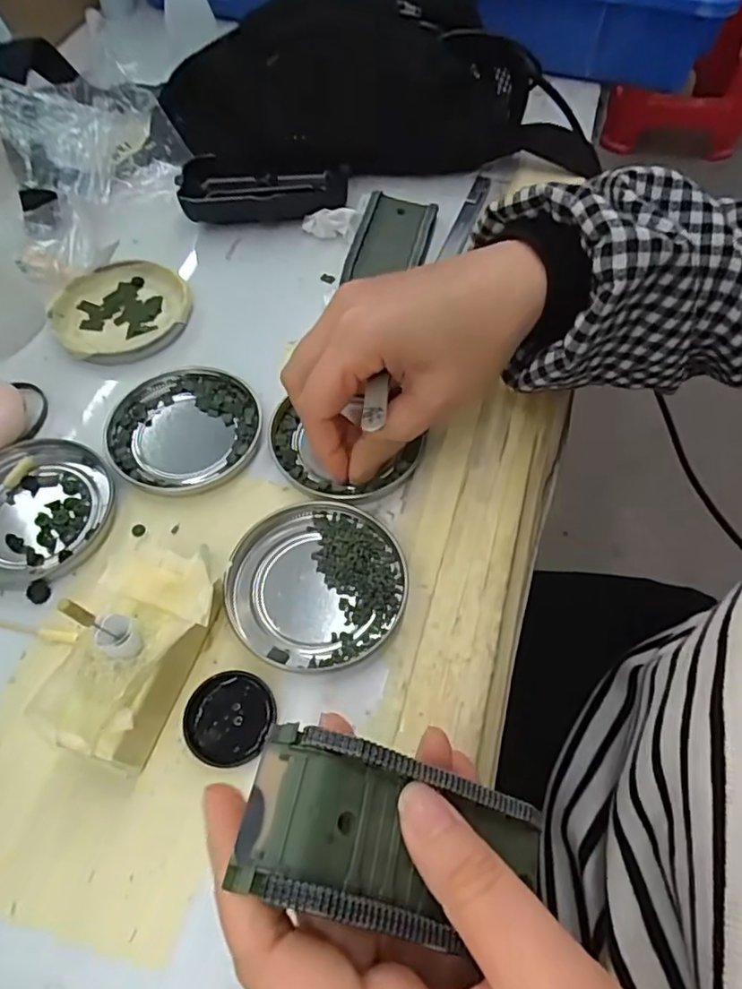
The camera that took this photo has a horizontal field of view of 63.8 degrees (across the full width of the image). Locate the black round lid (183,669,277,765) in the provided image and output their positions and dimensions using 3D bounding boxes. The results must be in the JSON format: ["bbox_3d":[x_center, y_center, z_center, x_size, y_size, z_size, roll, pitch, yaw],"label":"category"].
[{"bbox_3d":[-0.057,0.089,0.238,0.033,0.006,0.035,0,58,0],"label":"black round lid"}]

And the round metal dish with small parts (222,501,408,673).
[{"bbox_3d":[-0.024,0.040,0.268,0.077,0.010,0.075,0,58,0],"label":"round metal dish with small parts"}]

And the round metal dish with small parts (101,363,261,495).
[{"bbox_3d":[-0.099,-0.037,0.315,0.078,0.008,0.077,0,58,0],"label":"round metal dish with small parts"}]

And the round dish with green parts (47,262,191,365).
[{"bbox_3d":[-0.151,-0.111,0.359,0.077,0.014,0.078,0,58,0],"label":"round dish with green parts"}]

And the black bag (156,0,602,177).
[{"bbox_3d":[0.002,-0.290,0.416,0.283,0.095,0.106,-6,59,-5],"label":"black bag"}]

